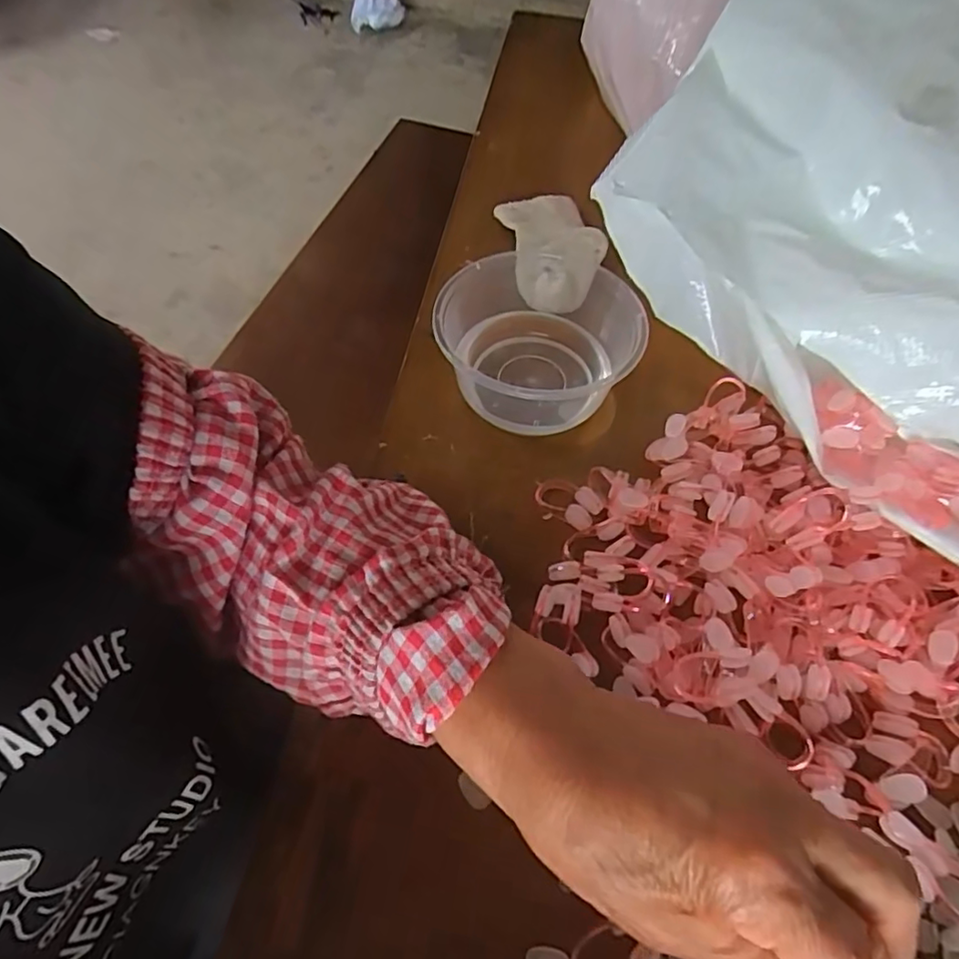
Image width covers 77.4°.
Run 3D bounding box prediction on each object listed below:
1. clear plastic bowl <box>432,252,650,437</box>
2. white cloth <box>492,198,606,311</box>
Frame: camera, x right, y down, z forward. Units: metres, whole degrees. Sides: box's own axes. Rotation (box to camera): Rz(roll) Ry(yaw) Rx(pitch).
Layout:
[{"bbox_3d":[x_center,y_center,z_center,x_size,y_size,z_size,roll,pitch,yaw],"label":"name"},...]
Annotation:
[{"bbox_3d":[0.035,-0.079,0.349,0.110,0.052,0.116,2,56,-2],"label":"clear plastic bowl"},{"bbox_3d":[0.058,-0.172,0.456,0.071,0.029,0.101,-10,58,-10],"label":"white cloth"}]

